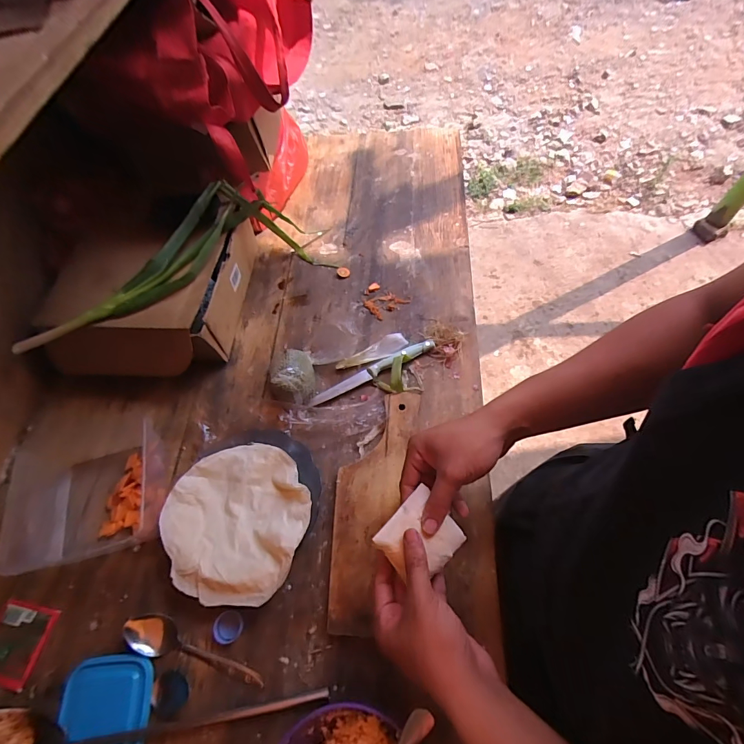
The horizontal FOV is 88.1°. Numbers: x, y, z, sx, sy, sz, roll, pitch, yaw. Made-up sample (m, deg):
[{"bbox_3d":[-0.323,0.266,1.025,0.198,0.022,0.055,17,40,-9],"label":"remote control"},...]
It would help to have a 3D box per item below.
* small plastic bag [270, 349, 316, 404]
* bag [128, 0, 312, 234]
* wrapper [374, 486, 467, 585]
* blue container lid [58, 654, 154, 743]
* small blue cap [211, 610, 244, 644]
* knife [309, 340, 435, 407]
[{"bbox_3d":[-0.117,0.004,0.575,0.058,0.057,0.090,-15,63,-4],"label":"small plastic bag"},{"bbox_3d":[-0.190,-0.430,0.643,0.131,0.369,0.298,14,65,11],"label":"bag"},{"bbox_3d":[0.048,0.167,0.387,0.074,0.022,0.066,-41,68,-16],"label":"wrapper"},{"bbox_3d":[-0.293,0.371,0.421,0.097,0.012,0.097,0,61,0],"label":"blue container lid"},{"bbox_3d":[-0.169,0.300,0.454,0.031,0.010,0.037,39,72,21],"label":"small blue cap"},{"bbox_3d":[0.000,-0.003,0.597,0.210,0.016,0.023,-24,64,-8],"label":"knife"}]

